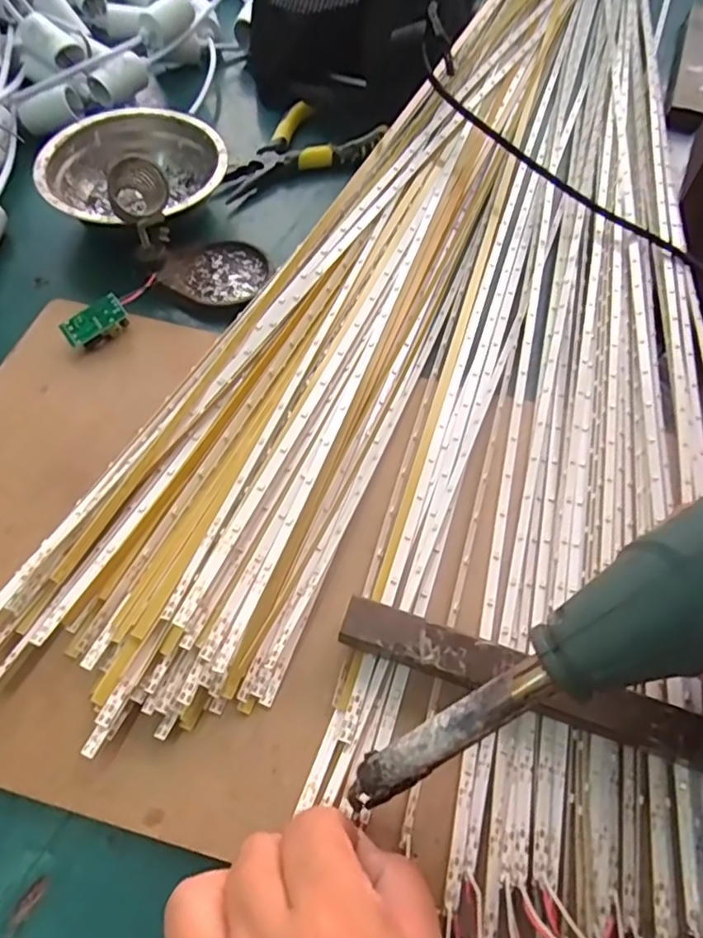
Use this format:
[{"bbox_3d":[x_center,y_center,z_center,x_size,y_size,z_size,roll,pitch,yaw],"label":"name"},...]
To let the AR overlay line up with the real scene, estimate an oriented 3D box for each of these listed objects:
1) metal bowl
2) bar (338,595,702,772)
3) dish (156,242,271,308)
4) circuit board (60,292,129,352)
[{"bbox_3d":[-0.154,-0.209,0.431,0.124,0.038,0.124,1,59,-1],"label":"metal bowl"},{"bbox_3d":[0.091,0.099,0.259,0.197,0.020,0.022,17,60,9],"label":"bar"},{"bbox_3d":[-0.092,-0.135,0.403,0.063,0.010,0.058,19,61,10],"label":"dish"},{"bbox_3d":[-0.159,-0.091,0.368,0.037,0.017,0.020,-39,67,-21],"label":"circuit board"}]

